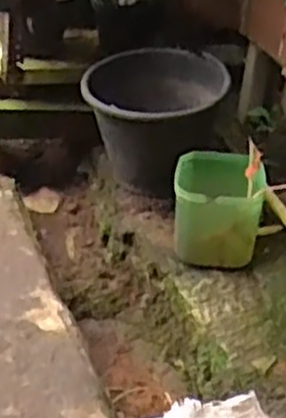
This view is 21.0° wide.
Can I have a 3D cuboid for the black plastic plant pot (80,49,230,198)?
[{"bbox_3d":[0.022,-0.173,1.581,0.269,0.233,0.298,11,33,9],"label":"black plastic plant pot"}]

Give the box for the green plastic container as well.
[{"bbox_3d":[0.135,-0.006,1.397,0.158,0.156,0.133,5,33,1],"label":"green plastic container"}]

